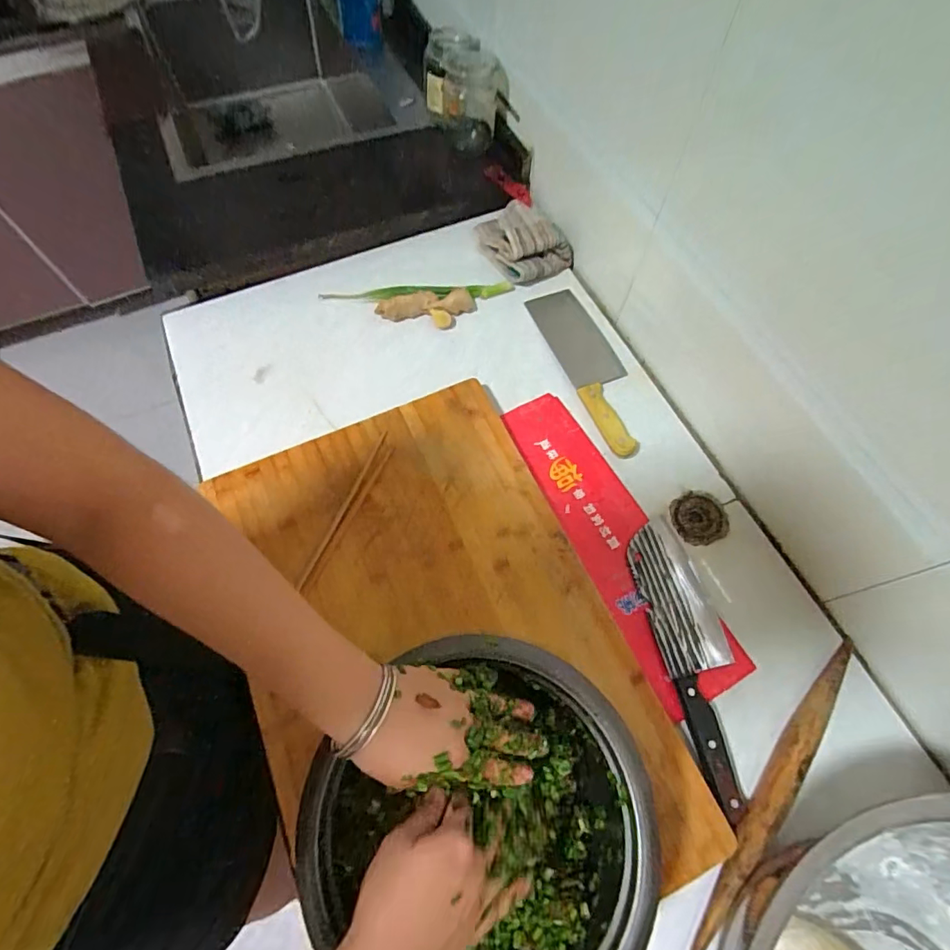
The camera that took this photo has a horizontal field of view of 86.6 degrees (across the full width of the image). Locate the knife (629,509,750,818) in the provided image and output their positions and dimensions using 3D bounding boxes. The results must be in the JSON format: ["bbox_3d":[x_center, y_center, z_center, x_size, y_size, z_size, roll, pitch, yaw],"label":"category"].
[{"bbox_3d":[0.237,0.184,0.538,0.076,0.016,0.289,-11,63,-4],"label":"knife"}]

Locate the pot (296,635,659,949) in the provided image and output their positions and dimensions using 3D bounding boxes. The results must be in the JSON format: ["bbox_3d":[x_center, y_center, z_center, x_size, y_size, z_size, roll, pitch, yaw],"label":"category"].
[{"bbox_3d":[0.013,0.272,0.402,0.227,0.108,0.240,0,63,1],"label":"pot"}]

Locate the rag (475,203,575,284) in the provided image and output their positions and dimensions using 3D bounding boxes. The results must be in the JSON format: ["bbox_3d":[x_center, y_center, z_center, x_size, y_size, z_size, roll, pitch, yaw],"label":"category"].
[{"bbox_3d":[0.071,-0.365,0.789,0.114,0.050,0.154,-25,65,-11],"label":"rag"}]

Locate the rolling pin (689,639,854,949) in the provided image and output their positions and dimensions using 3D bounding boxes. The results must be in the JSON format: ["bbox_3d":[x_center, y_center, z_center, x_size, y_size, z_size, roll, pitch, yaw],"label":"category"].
[{"bbox_3d":[0.288,0.295,0.478,0.030,0.024,0.321,36,69,18],"label":"rolling pin"}]

